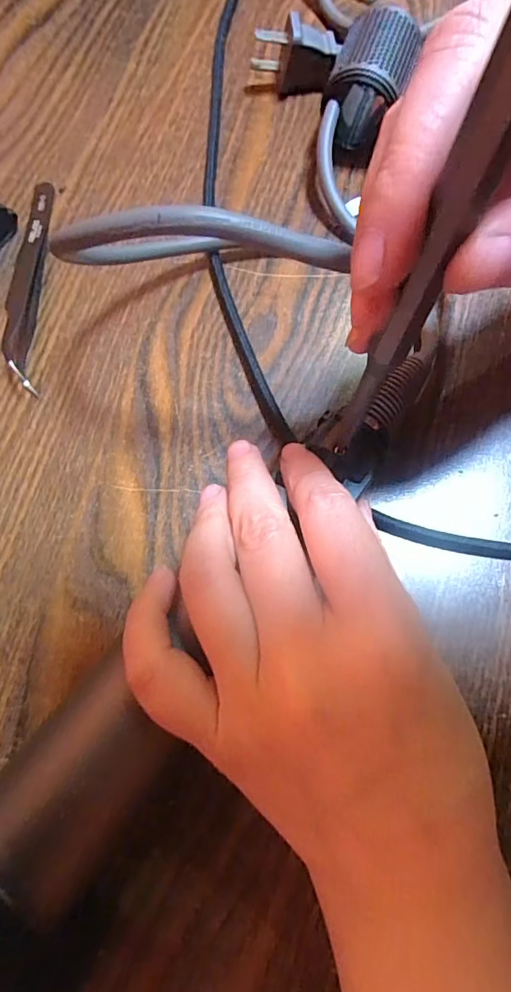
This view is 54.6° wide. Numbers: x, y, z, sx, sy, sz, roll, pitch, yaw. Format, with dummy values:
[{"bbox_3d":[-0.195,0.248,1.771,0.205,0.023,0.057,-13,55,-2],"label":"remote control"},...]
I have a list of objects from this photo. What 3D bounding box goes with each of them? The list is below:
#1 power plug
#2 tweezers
[{"bbox_3d":[0.020,-0.221,0.248,0.041,0.026,0.013,3,74,1],"label":"power plug"},{"bbox_3d":[-0.106,-0.099,0.229,0.016,0.006,0.111,-2,74,0],"label":"tweezers"}]

